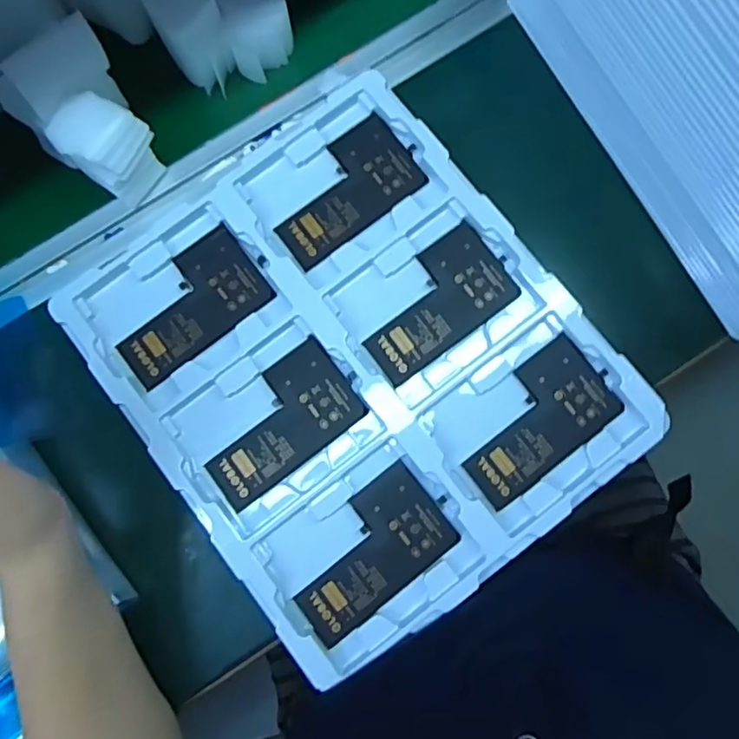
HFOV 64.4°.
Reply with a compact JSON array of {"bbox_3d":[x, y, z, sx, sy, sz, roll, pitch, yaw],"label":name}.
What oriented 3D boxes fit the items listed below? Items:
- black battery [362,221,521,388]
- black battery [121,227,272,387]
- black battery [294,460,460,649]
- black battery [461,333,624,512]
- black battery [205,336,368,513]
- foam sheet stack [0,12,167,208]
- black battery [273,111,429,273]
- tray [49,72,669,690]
[{"bbox_3d":[0.042,-0.046,0.400,0.107,0.005,0.063,-37,81,-3],"label":"black battery"},{"bbox_3d":[-0.125,-0.045,0.400,0.108,0.004,0.064,-37,81,-4],"label":"black battery"},{"bbox_3d":[-0.001,0.117,0.376,0.109,0.007,0.063,-38,81,-4],"label":"black battery"},{"bbox_3d":[0.108,0.033,0.387,0.110,0.007,0.061,-39,81,-4],"label":"black battery"},{"bbox_3d":[-0.062,0.035,0.389,0.107,0.007,0.063,-37,81,-4],"label":"black battery"},{"bbox_3d":[-0.193,-0.171,0.406,0.079,0.082,0.097,-40,83,-4],"label":"foam sheet stack"},{"bbox_3d":[-0.019,-0.125,0.412,0.108,0.007,0.063,-38,81,-4],"label":"black battery"},{"bbox_3d":[-0.012,-0.007,0.390,0.272,0.020,0.317,-38,81,-4],"label":"tray"}]

